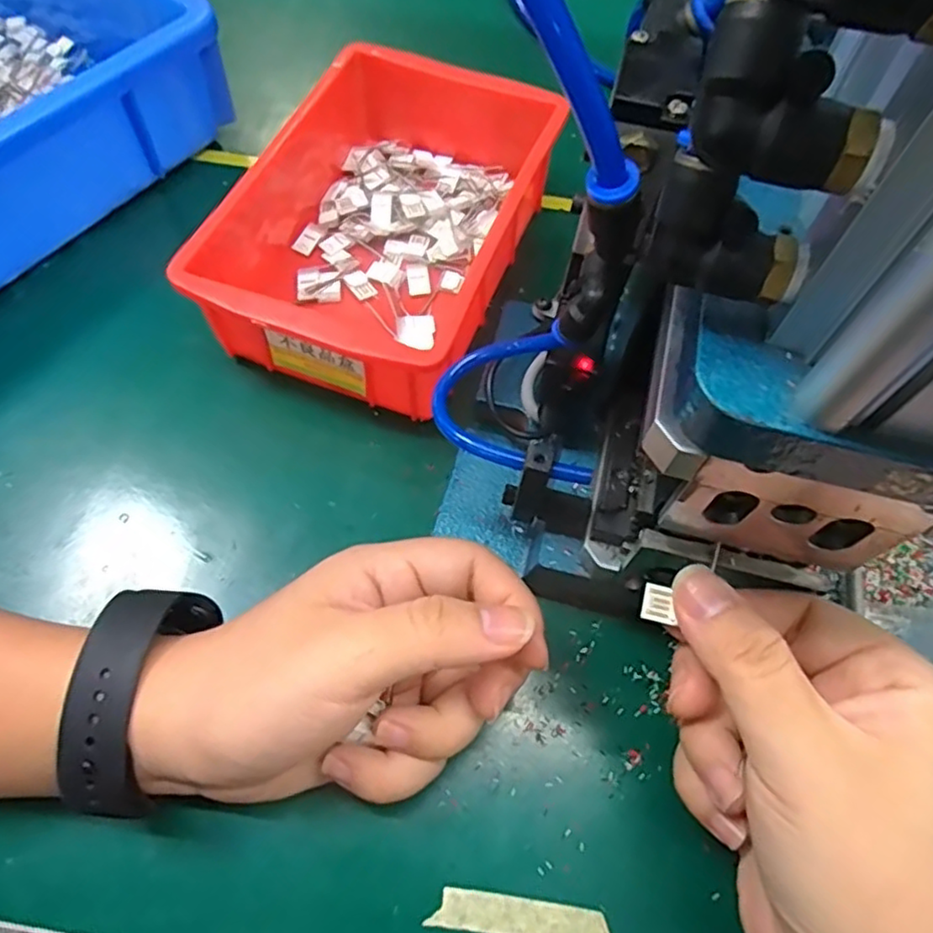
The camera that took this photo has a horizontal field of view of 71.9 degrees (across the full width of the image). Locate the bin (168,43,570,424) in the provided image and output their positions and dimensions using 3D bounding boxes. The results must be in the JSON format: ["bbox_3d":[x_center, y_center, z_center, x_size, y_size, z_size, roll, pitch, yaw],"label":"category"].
[{"bbox_3d":[-0.039,-0.139,0.343,0.132,0.054,0.215,17,65,6],"label":"bin"}]

